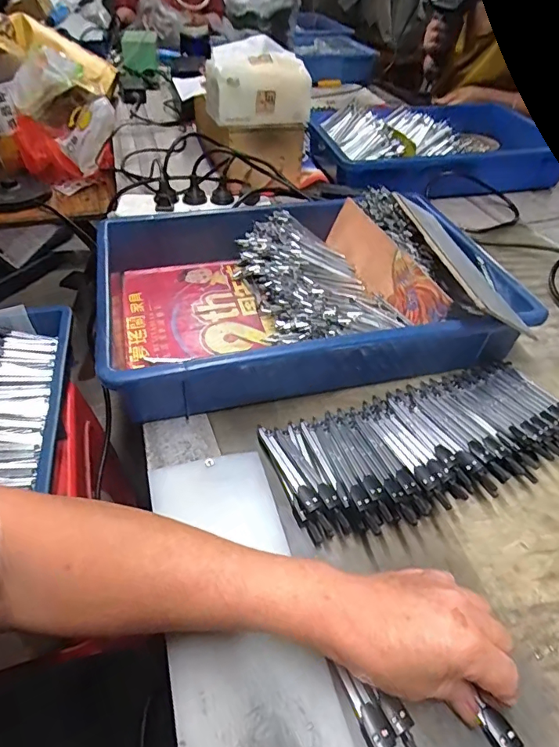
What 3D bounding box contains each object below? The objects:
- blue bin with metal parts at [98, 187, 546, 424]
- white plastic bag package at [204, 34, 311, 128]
[{"bbox_3d":[0.025,-0.105,0.519,0.418,0.099,0.280,-8,45,-11],"label":"blue bin with metal parts"},{"bbox_3d":[-0.034,-0.434,0.702,0.155,0.101,0.070,-11,46,-13],"label":"white plastic bag package"}]

